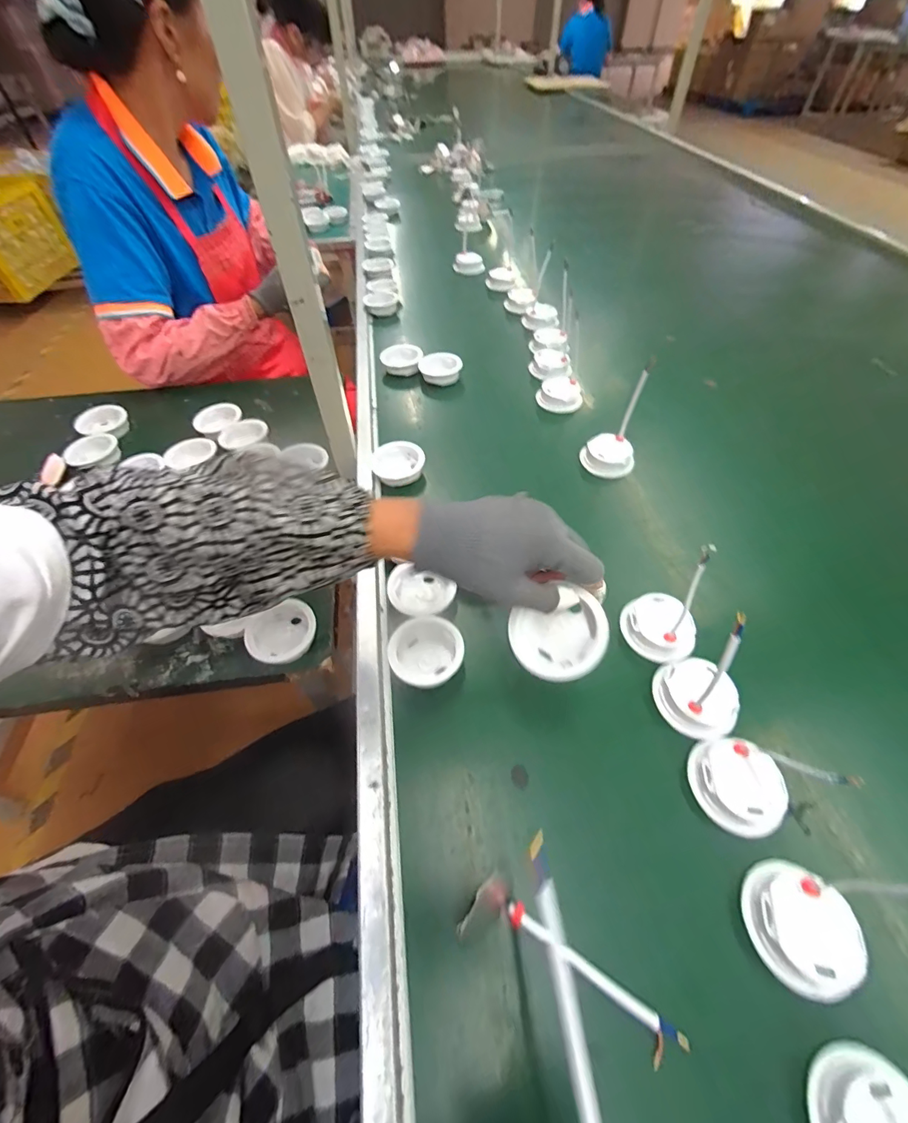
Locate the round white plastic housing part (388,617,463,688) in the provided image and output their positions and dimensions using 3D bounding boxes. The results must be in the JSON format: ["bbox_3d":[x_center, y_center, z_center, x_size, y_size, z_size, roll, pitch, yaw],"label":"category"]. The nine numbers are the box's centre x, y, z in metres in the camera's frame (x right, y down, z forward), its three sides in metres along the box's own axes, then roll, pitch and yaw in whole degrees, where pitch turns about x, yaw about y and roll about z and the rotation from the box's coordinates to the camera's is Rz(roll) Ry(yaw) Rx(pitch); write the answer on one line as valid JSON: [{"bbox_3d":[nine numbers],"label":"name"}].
[{"bbox_3d":[-0.027,0.091,0.435,0.069,0.028,0.074,0,52,0],"label":"round white plastic housing part"}]

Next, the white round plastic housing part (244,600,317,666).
[{"bbox_3d":[-0.188,0.079,0.479,0.075,0.034,0.068,-15,54,-11],"label":"white round plastic housing part"}]

